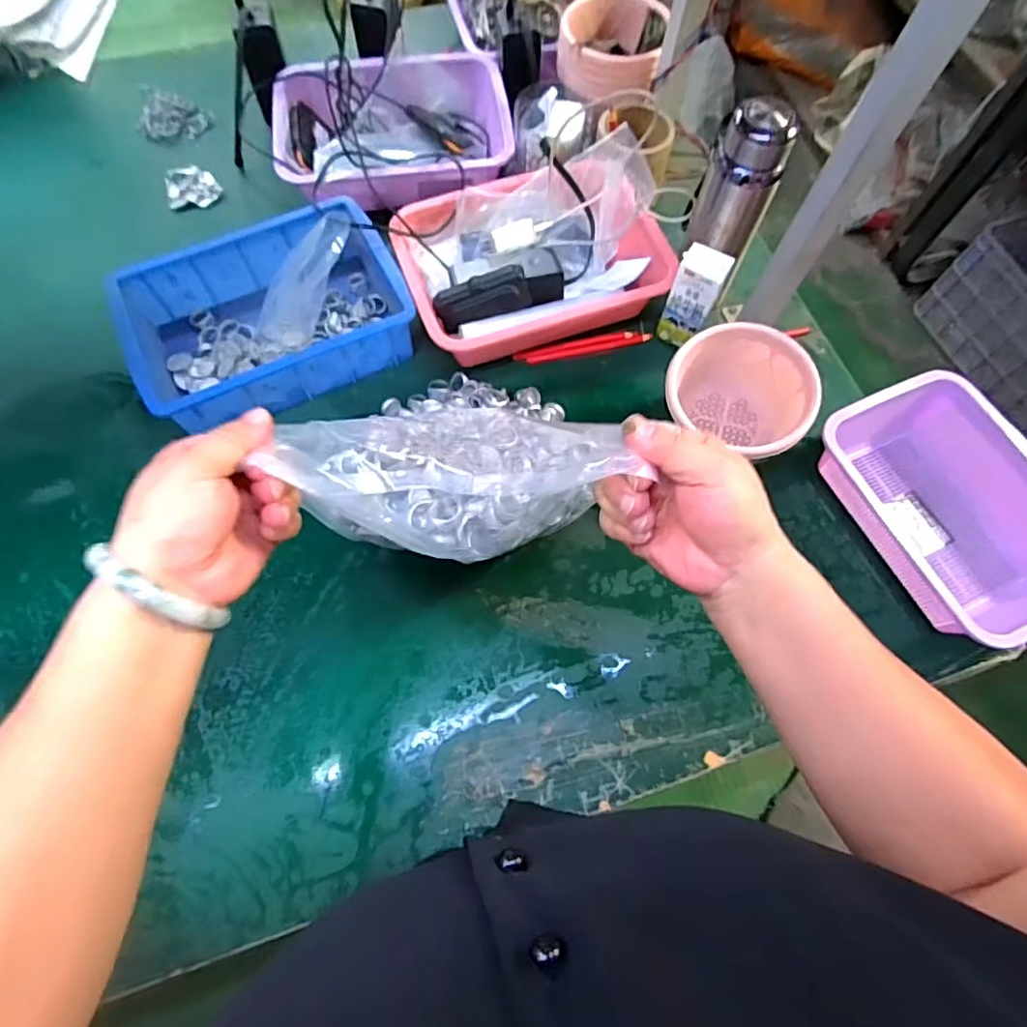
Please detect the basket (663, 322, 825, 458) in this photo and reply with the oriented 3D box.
[{"bbox_3d":[0.237,-0.118,0.632,0.148,0.101,0.128,33,71,11],"label":"basket"}]

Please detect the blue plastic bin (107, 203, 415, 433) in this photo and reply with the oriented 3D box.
[{"bbox_3d":[-0.283,-0.231,0.681,0.300,0.080,0.208,-27,71,-12],"label":"blue plastic bin"}]

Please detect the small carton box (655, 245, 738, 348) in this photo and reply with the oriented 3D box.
[{"bbox_3d":[0.204,-0.243,0.672,0.051,0.123,0.041,24,70,8],"label":"small carton box"}]

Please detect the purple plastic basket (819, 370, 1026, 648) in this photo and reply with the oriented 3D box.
[{"bbox_3d":[0.447,-0.004,0.606,0.183,0.083,0.266,-22,70,-10],"label":"purple plastic basket"}]

